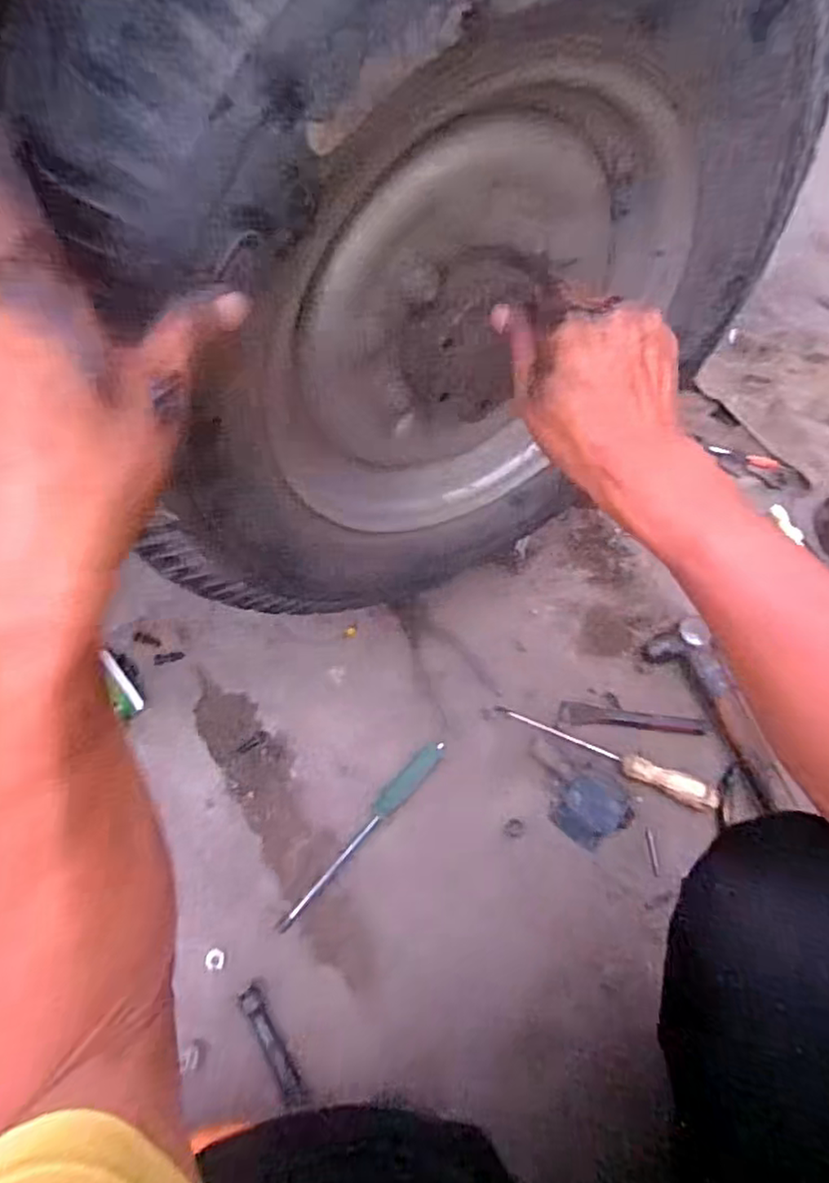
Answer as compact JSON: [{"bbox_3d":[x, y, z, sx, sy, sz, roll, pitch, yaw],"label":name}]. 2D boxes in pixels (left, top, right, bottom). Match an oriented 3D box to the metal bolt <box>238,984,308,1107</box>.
[{"bbox_3d":[-0.139,0.444,0.623,0.023,0.013,0.111,-33,68,-12],"label":"metal bolt"}]

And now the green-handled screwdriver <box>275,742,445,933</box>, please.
[{"bbox_3d":[-0.058,0.259,0.689,0.026,0.024,0.248,42,74,18],"label":"green-handled screwdriver"}]

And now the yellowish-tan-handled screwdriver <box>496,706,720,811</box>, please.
[{"bbox_3d":[0.214,0.189,0.718,0.252,0.025,0.027,21,68,11],"label":"yellowish-tan-handled screwdriver"}]

